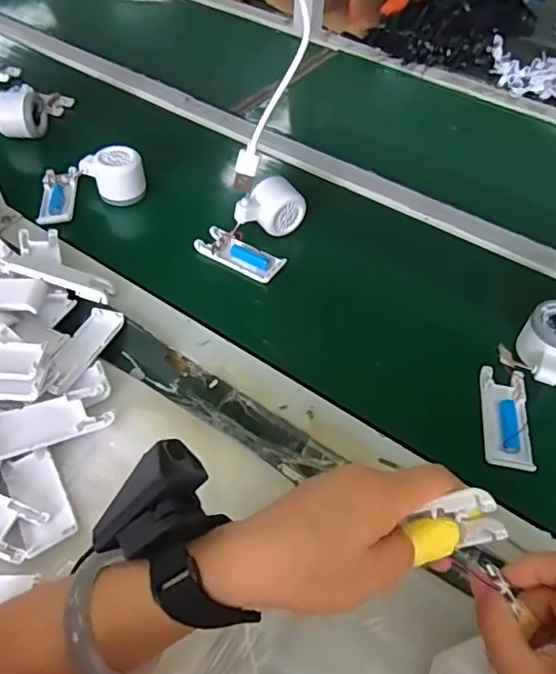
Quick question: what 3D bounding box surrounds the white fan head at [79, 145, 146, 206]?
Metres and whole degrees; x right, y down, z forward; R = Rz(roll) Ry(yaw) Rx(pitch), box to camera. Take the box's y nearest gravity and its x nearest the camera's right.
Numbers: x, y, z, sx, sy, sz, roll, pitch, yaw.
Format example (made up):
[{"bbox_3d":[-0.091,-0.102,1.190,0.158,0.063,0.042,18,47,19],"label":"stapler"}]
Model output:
[{"bbox_3d":[-0.208,-0.210,0.676,0.070,0.055,0.060,-16,53,-14],"label":"white fan head"}]

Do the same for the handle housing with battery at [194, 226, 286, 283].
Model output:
[{"bbox_3d":[-0.044,-0.095,0.620,0.101,0.018,0.037,24,55,17],"label":"handle housing with battery"}]

